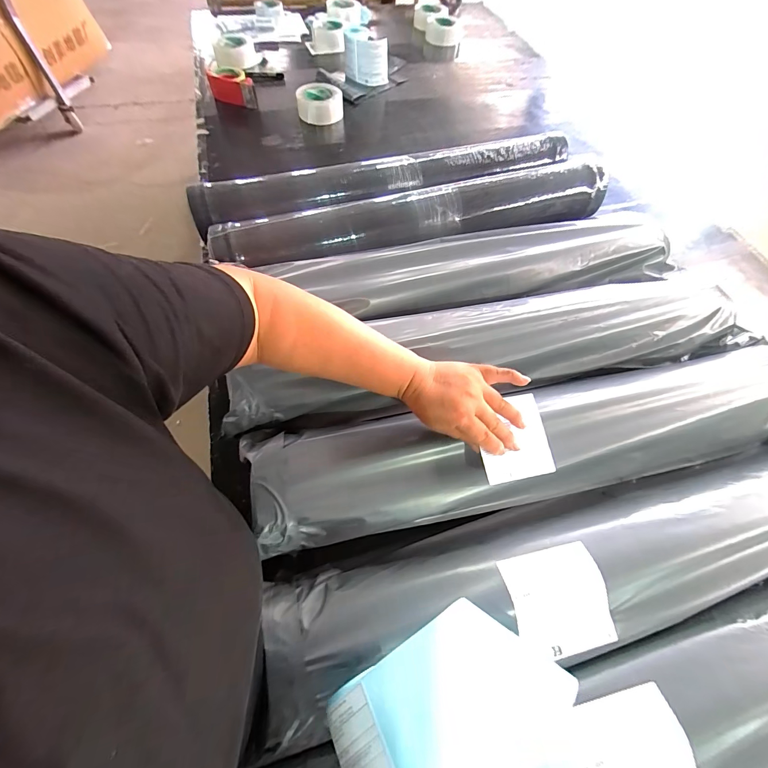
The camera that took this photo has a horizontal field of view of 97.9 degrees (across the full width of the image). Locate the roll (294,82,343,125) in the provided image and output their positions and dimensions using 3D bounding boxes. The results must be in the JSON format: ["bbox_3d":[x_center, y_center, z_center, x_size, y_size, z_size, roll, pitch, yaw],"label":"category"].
[{"bbox_3d":[-0.179,-0.789,0.937,0.127,0.051,0.139,-5,64,-6],"label":"roll"}]

